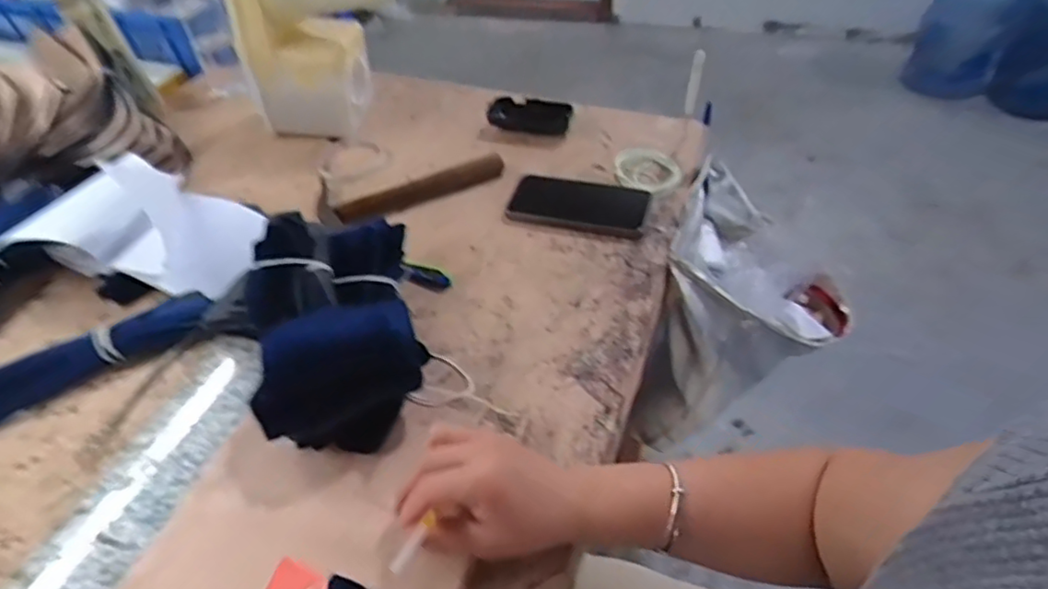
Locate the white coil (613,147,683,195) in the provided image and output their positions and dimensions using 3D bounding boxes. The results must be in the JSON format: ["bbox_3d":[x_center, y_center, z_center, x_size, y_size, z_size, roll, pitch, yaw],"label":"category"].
[{"bbox_3d":[0.148,-0.149,0.726,0.074,0.009,0.084,-18,48,-12],"label":"white coil"}]

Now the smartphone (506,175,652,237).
[{"bbox_3d":[0.061,-0.102,0.692,0.151,0.009,0.080,11,49,14],"label":"smartphone"}]

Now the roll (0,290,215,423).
[{"bbox_3d":[-0.388,0.054,0.560,0.196,0.032,0.047,-28,51,-21],"label":"roll"}]

